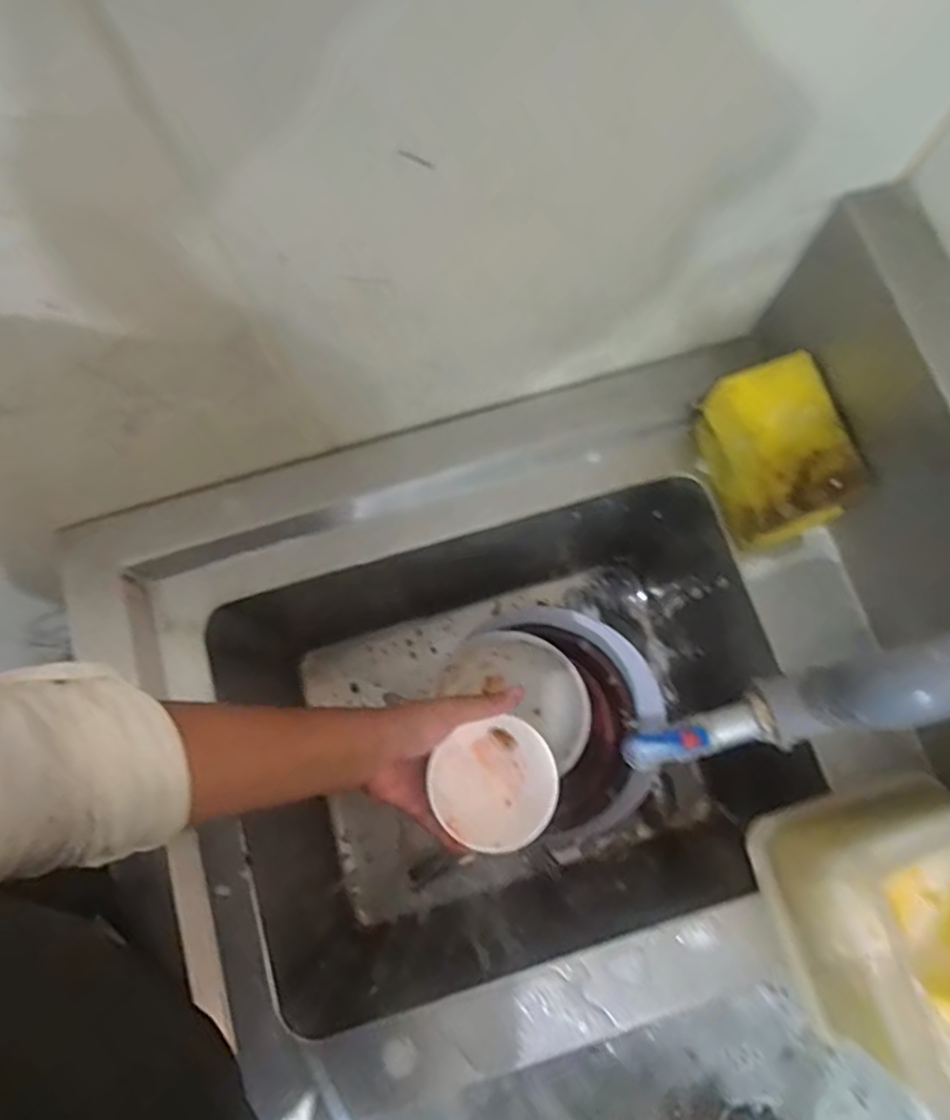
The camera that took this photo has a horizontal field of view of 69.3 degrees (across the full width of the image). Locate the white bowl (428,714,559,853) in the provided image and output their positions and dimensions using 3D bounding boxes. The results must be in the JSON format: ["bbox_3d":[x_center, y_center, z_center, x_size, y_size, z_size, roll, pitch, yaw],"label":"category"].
[{"bbox_3d":[0.016,0.166,0.517,0.088,0.050,0.087,0,76,1],"label":"white bowl"}]

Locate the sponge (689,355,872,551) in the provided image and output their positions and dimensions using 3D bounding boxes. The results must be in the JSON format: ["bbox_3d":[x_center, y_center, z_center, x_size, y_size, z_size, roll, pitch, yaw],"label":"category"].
[{"bbox_3d":[0.216,-0.076,0.498,0.067,0.086,0.110,-22,76,-4],"label":"sponge"}]

